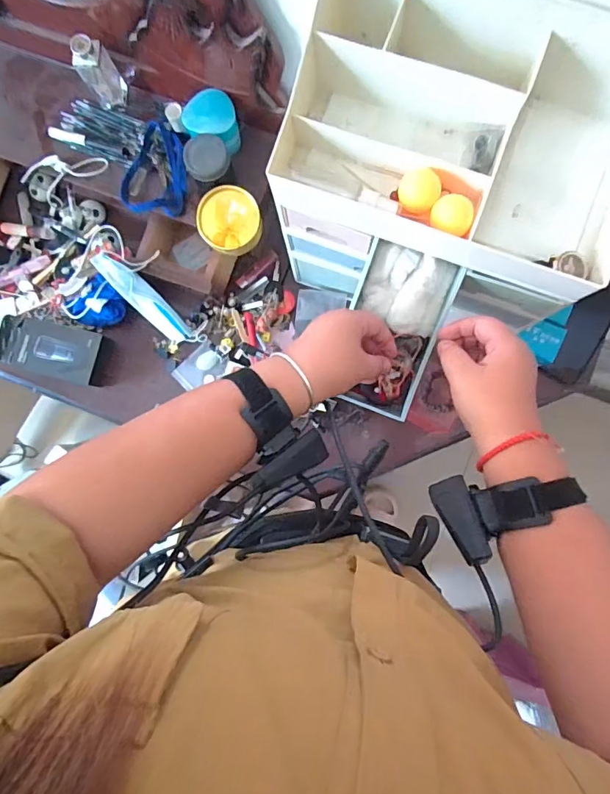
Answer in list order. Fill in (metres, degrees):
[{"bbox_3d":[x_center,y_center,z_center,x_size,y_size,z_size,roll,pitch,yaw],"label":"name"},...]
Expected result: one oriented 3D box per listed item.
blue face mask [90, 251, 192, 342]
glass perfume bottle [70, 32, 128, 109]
[{"bbox_3d":[-0.239,-0.145,0.683,0.037,0.022,0.164,-45,117,-1],"label":"blue face mask"},{"bbox_3d":[-0.275,-0.435,0.615,0.047,0.095,0.025,-34,85,0],"label":"glass perfume bottle"}]

